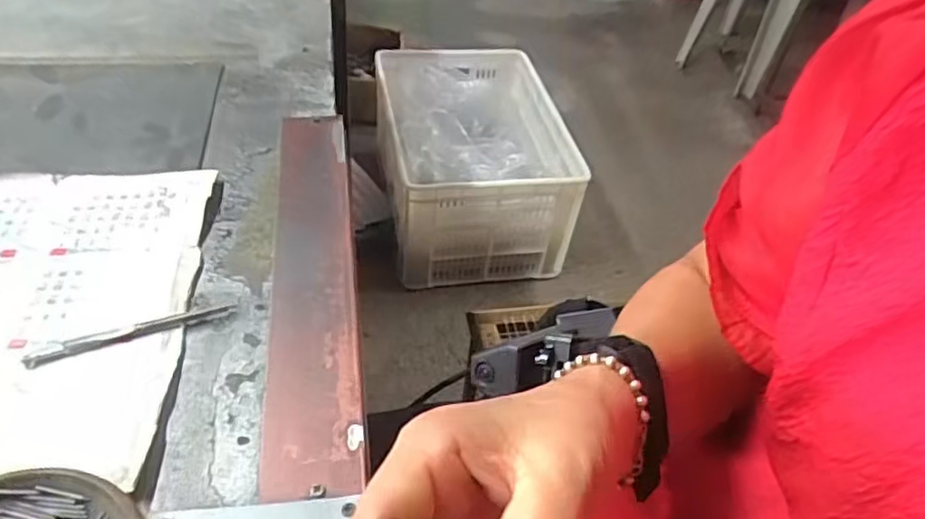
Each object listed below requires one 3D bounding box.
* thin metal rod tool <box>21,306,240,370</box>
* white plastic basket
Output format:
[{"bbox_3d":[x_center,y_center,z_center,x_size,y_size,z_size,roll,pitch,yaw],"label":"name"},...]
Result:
[{"bbox_3d":[-0.180,0.039,0.352,0.105,0.004,0.011,-13,47,-20],"label":"thin metal rod tool"},{"bbox_3d":[0.011,-0.217,1.371,0.366,0.282,0.521,-2,45,-10],"label":"white plastic basket"}]

